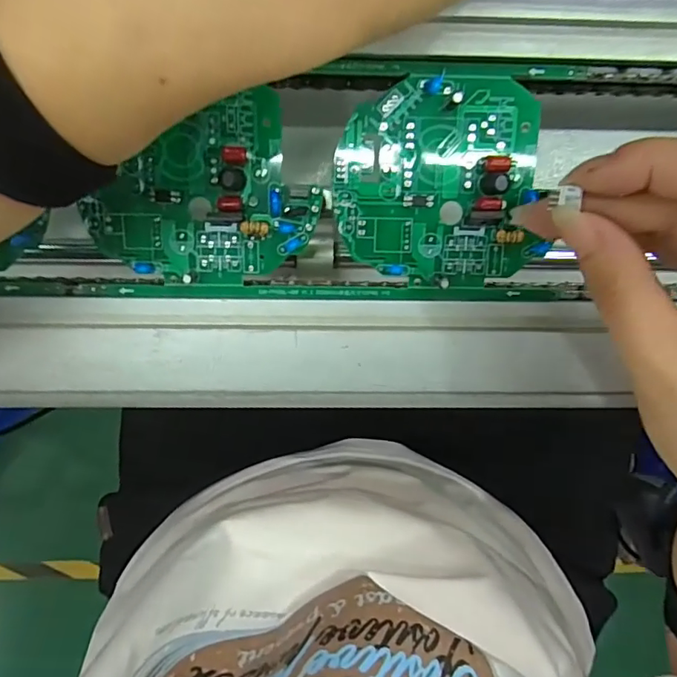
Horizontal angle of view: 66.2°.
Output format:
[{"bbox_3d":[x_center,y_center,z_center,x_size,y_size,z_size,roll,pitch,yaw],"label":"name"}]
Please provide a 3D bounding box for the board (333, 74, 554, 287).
[{"bbox_3d":[0.042,-0.063,0.214,0.084,0.015,0.080,0,104,-4],"label":"board"}]

